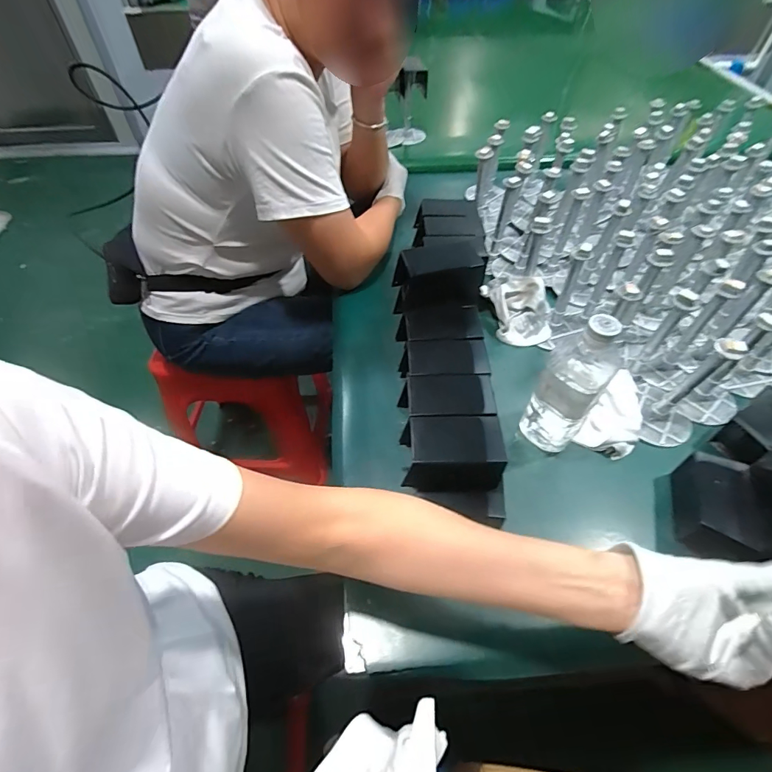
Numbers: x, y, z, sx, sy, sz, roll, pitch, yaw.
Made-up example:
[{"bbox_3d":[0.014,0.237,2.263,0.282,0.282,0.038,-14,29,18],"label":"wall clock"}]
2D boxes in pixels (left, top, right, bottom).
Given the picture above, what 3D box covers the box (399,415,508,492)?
[{"bbox_3d":[0.068,0.070,0.445,0.098,0.050,0.062,-2,53,-2],"label":"box"}]

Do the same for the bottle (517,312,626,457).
[{"bbox_3d":[0.211,-0.001,0.485,0.066,0.191,0.068,34,60,23],"label":"bottle"}]

